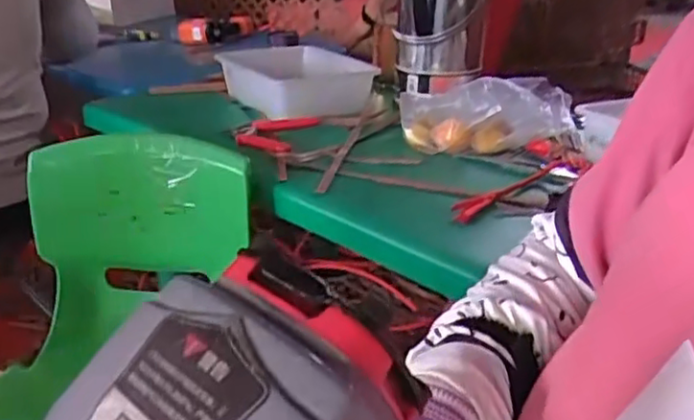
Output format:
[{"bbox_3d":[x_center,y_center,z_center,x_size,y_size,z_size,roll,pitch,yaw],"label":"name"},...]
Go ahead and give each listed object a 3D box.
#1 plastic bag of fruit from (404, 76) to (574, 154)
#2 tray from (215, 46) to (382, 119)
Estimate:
[{"bbox_3d":[0.215,-0.140,0.960,0.254,0.097,0.128,-3,25,-6],"label":"plastic bag of fruit"},{"bbox_3d":[-0.088,-0.238,1.174,0.211,0.063,0.246,-13,28,-26],"label":"tray"}]

